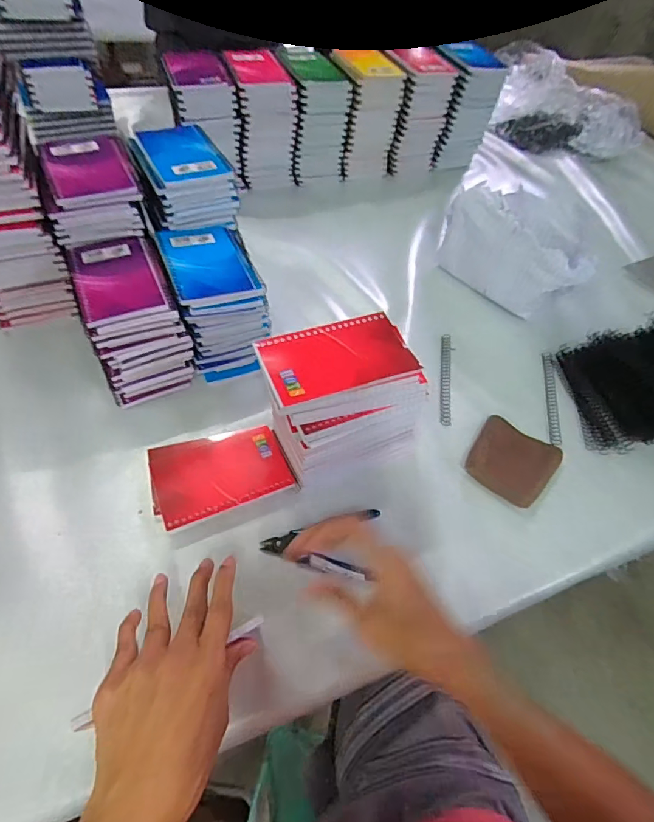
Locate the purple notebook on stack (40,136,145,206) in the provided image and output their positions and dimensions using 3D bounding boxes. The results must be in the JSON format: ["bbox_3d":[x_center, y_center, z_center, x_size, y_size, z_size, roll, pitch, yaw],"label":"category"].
[{"bbox_3d":[-0.270,-0.277,0.510,0.086,0.015,0.126,-17,62,-22],"label":"purple notebook on stack"}]

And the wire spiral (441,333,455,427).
[{"bbox_3d":[0.155,-0.045,0.582,0.015,0.010,0.153,10,53,2],"label":"wire spiral"}]

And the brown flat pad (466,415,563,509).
[{"bbox_3d":[0.206,0.056,0.500,0.086,0.014,0.091,29,55,15],"label":"brown flat pad"}]

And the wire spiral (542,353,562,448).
[{"bbox_3d":[0.288,-0.020,0.578,0.014,0.008,0.157,13,53,4],"label":"wire spiral"}]

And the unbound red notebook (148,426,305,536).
[{"bbox_3d":[-0.110,0.063,0.468,0.137,0.016,0.099,-17,56,-18],"label":"unbound red notebook"}]

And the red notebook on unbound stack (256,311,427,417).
[{"bbox_3d":[0.010,-0.048,0.400,0.131,0.012,0.084,-15,56,-17],"label":"red notebook on unbound stack"}]

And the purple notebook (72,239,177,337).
[{"bbox_3d":[-0.223,-0.139,0.489,0.086,0.016,0.127,-18,57,-19],"label":"purple notebook"}]

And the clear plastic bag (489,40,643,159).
[{"bbox_3d":[0.509,-0.663,0.980,0.332,0.133,0.146,30,56,16],"label":"clear plastic bag"}]

